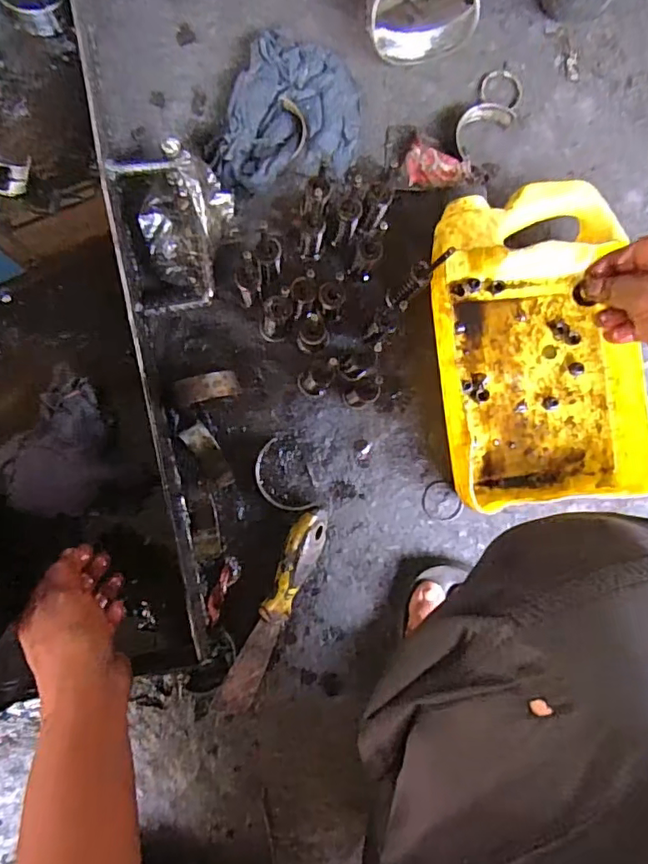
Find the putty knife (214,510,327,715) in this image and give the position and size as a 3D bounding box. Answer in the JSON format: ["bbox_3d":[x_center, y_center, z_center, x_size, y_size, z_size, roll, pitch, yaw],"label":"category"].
[{"bbox_3d":[-0.047,0.169,0.513,0.032,0.028,0.204,24,87,-5],"label":"putty knife"}]

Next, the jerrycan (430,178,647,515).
[{"bbox_3d":[0.196,-0.074,0.522,0.176,0.070,0.281,-8,90,-6],"label":"jerrycan"}]

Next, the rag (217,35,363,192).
[{"bbox_3d":[-0.027,-0.295,0.526,0.119,0.028,0.150,13,88,-5],"label":"rag"}]

